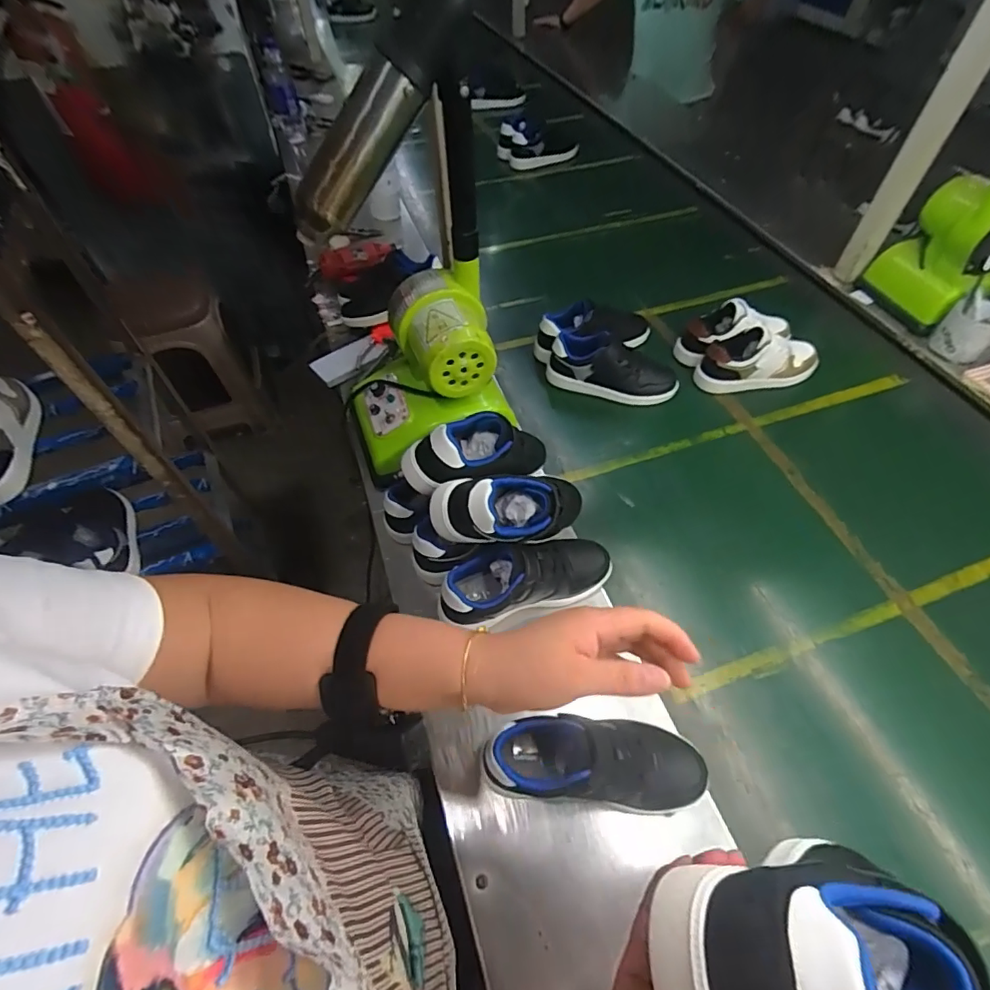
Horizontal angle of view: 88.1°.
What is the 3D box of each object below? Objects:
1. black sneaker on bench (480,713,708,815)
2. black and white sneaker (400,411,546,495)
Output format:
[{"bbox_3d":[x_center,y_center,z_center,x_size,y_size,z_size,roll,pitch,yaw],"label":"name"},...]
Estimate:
[{"bbox_3d":[0.103,0.266,0.514,0.212,0.093,0.070,2,52,5],"label":"black sneaker on bench"},{"bbox_3d":[-0.005,-0.059,0.657,0.212,0.102,0.083,-10,46,-47],"label":"black and white sneaker"}]

